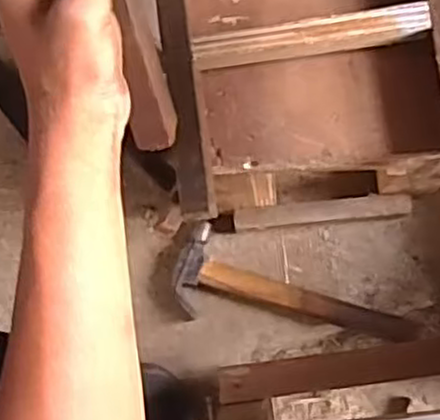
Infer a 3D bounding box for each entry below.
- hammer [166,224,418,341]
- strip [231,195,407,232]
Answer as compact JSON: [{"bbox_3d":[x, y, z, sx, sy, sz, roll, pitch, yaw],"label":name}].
[{"bbox_3d":[0.075,0.090,0.731,0.240,0.029,0.086,17,84,9],"label":"hammer"},{"bbox_3d":[0.098,0.002,0.716,0.167,0.012,0.021,-6,81,6],"label":"strip"}]

